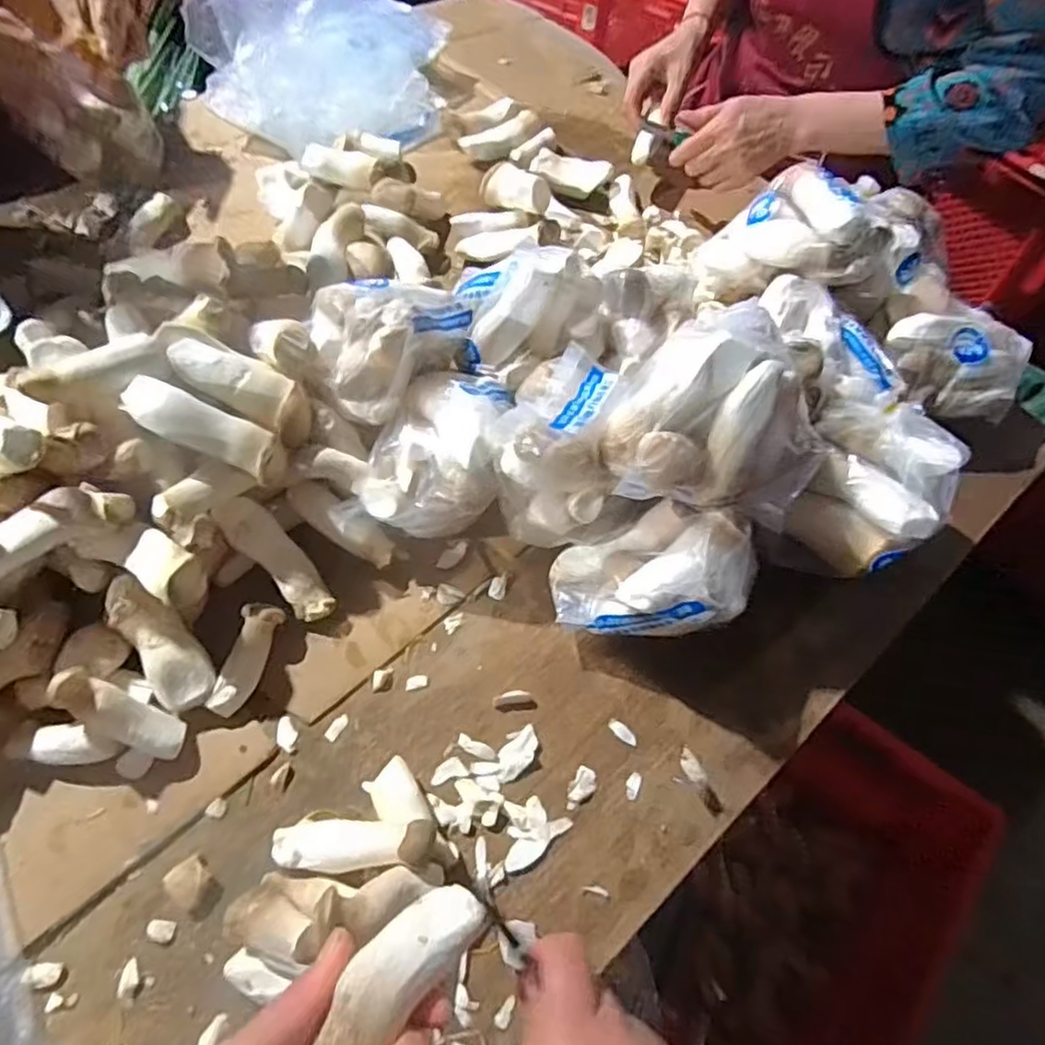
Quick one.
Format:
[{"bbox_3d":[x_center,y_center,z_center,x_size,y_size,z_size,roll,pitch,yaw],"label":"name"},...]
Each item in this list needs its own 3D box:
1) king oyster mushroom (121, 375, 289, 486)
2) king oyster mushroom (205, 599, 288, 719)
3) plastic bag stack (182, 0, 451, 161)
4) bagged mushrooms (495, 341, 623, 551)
[{"bbox_3d":[-0.230,-0.068,0.500,0.117,0.031,0.034,27,59,-19],"label":"king oyster mushroom"},{"bbox_3d":[-0.214,0.105,0.523,0.027,0.025,0.084,18,61,6],"label":"king oyster mushroom"},{"bbox_3d":[-0.247,-0.584,0.842,0.287,0.122,0.258,-7,62,-8],"label":"plastic bag stack"},{"bbox_3d":[0.027,-0.070,0.540,0.089,0.116,0.148,6,61,-1],"label":"bagged mushrooms"}]

